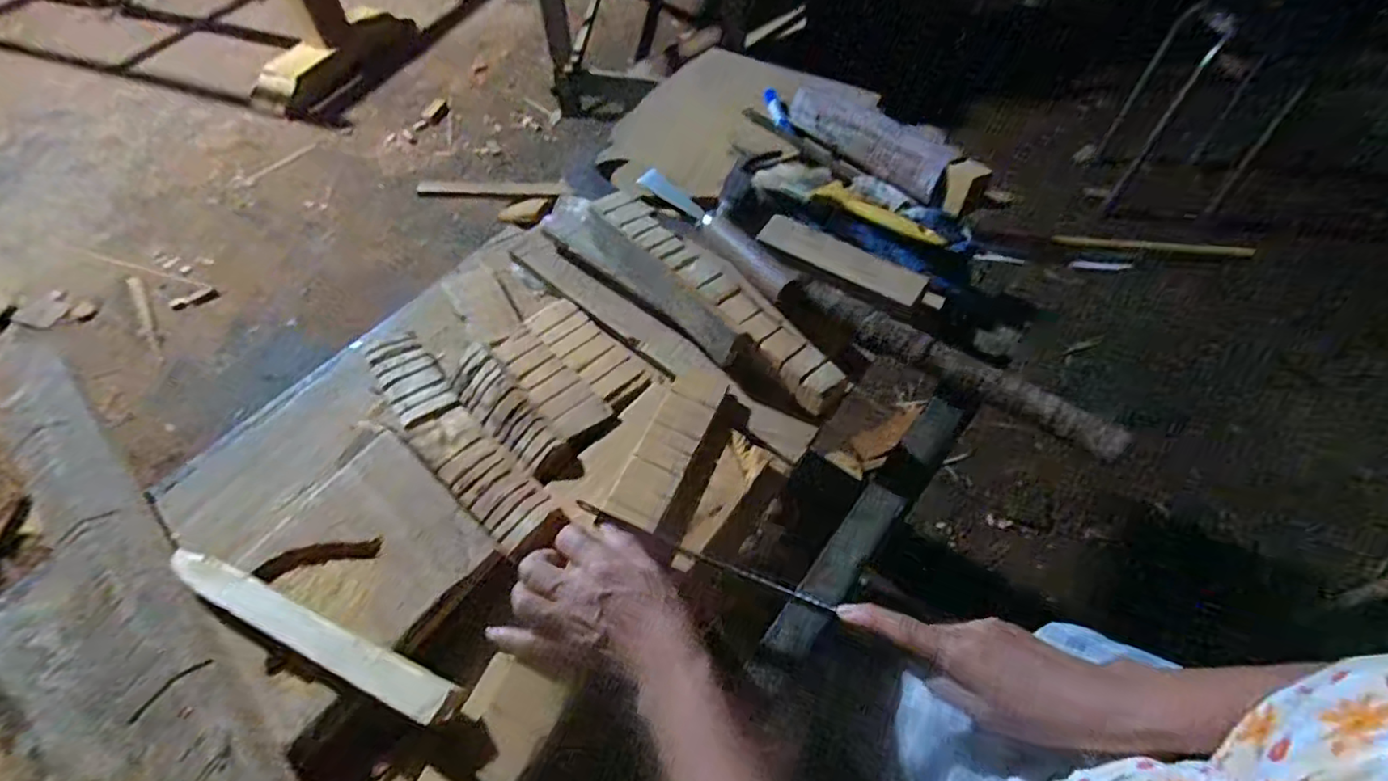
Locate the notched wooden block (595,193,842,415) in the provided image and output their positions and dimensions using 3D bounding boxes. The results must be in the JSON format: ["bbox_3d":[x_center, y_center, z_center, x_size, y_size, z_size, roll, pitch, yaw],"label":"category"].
[{"bbox_3d":[0.024,-0.095,0.549,0.062,0.041,0.298,-37,62,-21],"label":"notched wooden block"}]

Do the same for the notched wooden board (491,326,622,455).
[{"bbox_3d":[-0.129,-0.007,0.534,0.049,0.015,0.150,-38,63,-22],"label":"notched wooden board"}]

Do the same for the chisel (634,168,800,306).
[{"bbox_3d":[0.018,-0.169,0.604,0.036,0.021,0.216,-33,61,-20],"label":"chisel"}]

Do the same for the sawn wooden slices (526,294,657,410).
[{"bbox_3d":[-0.101,-0.039,0.557,0.051,0.012,0.144,-40,63,-23],"label":"sawn wooden slices"}]

